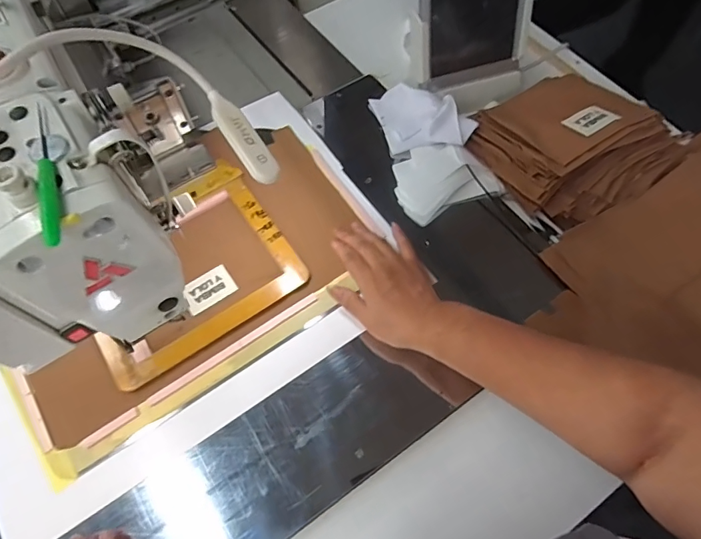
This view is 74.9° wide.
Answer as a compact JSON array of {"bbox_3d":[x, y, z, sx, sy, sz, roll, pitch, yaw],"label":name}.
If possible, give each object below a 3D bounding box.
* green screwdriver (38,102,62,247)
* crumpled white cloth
[{"bbox_3d":[-0.193,-0.065,0.290,0.009,0.009,0.119,-19,64,-8],"label":"green screwdriver"},{"bbox_3d":[0.095,-0.211,0.633,0.109,0.024,0.130,-32,66,27],"label":"crumpled white cloth"}]

